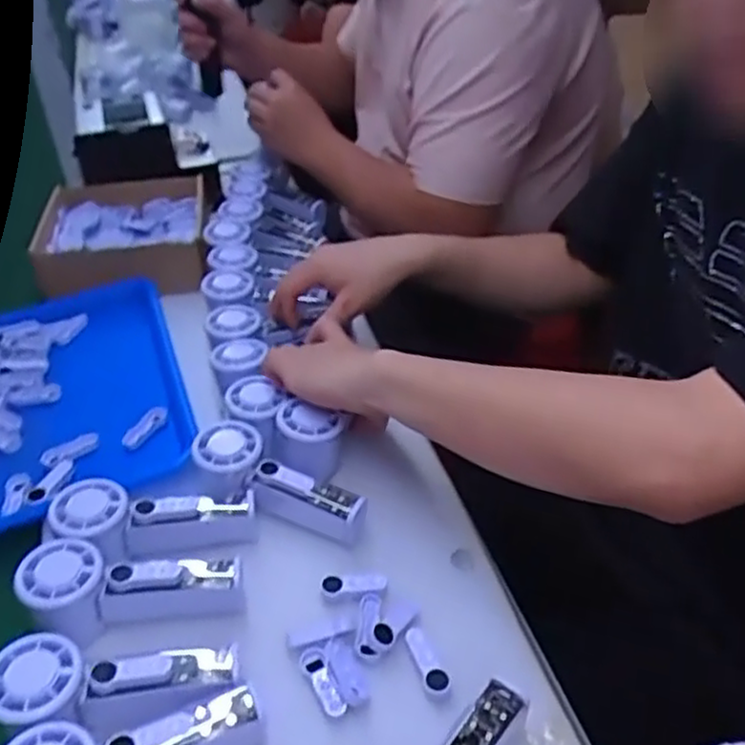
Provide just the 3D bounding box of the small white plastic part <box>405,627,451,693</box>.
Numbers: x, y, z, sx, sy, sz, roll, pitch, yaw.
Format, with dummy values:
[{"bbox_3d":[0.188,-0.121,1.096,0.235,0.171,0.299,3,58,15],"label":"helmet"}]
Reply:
[{"bbox_3d":[0.037,0.197,0.505,0.017,0.005,0.048,-15,40,-16],"label":"small white plastic part"}]

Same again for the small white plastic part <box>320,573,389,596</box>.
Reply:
[{"bbox_3d":[-0.014,0.158,0.553,0.049,0.007,0.015,-3,38,-2],"label":"small white plastic part"}]

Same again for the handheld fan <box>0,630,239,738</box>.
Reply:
[{"bbox_3d":[-0.164,0.201,0.470,0.149,0.034,0.056,5,36,-17],"label":"handheld fan"}]

